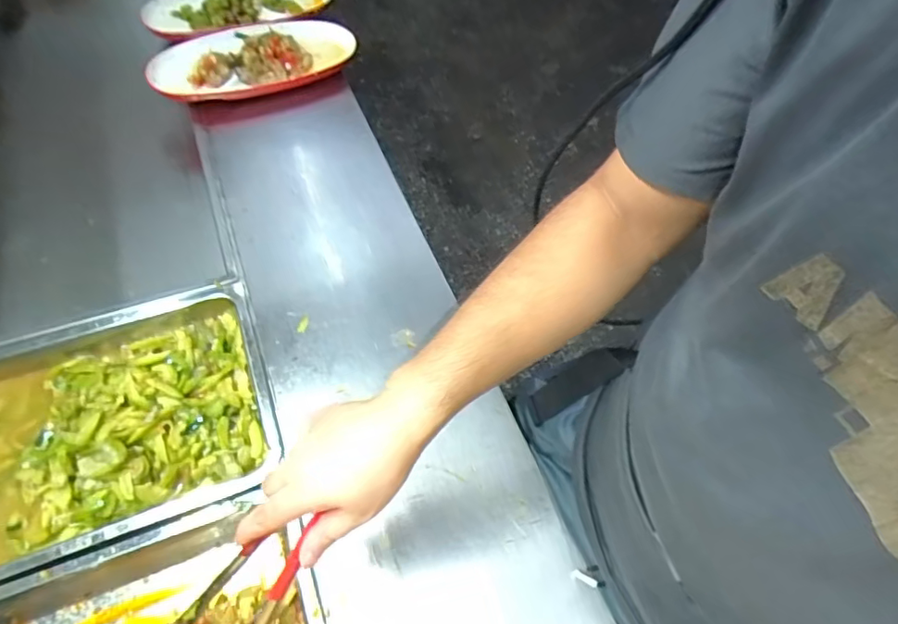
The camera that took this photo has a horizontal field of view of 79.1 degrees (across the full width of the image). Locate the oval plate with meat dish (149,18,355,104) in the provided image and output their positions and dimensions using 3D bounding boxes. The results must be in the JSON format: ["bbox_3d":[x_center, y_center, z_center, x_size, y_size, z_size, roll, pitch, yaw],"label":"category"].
[{"bbox_3d":[-0.309,-0.407,0.868,0.313,0.030,0.132,-18,82,-12],"label":"oval plate with meat dish"}]

